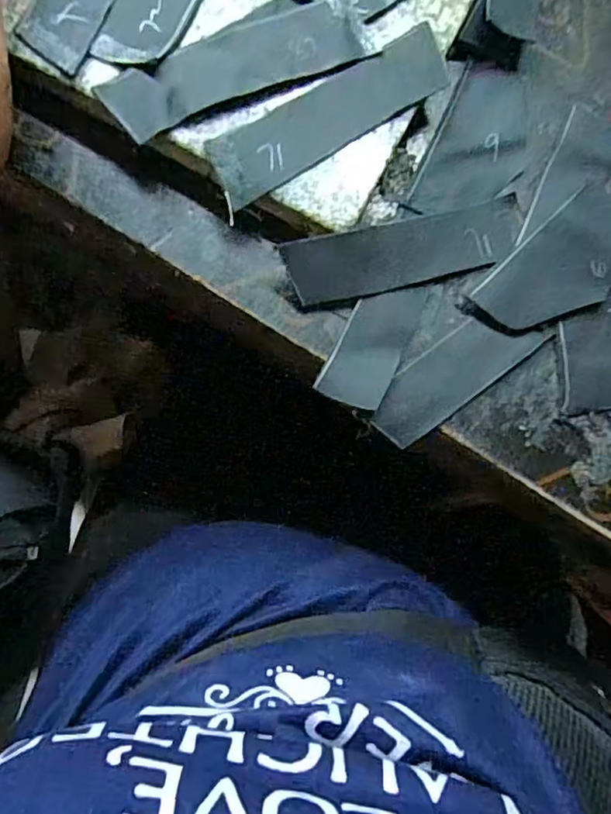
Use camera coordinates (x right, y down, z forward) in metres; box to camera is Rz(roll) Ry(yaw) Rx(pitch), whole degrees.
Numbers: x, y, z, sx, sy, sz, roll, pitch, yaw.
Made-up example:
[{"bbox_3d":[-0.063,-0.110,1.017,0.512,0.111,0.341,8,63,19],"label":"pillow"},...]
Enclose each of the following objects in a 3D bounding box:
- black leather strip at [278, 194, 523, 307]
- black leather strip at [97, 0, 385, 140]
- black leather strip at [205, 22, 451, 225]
[{"bbox_3d":[0.048,-0.072,0.274,0.114,0.006,0.029,-15,96,-11],"label":"black leather strip"},{"bbox_3d":[-0.030,-0.149,0.258,0.114,0.005,0.032,-25,88,-7],"label":"black leather strip"},{"bbox_3d":[0.011,-0.130,0.264,0.120,0.004,0.032,-35,89,-8],"label":"black leather strip"}]

